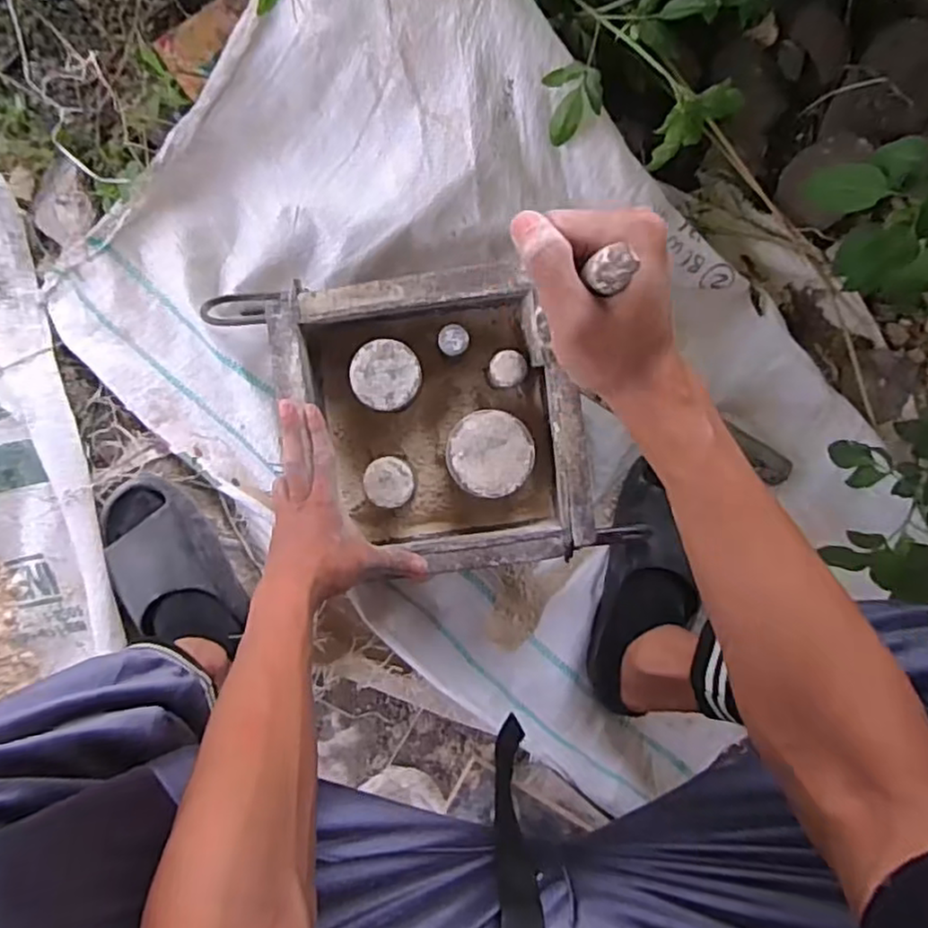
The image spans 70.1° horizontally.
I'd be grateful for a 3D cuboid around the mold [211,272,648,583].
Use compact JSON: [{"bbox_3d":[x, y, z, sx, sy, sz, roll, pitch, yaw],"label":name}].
[{"bbox_3d":[-0.037,-0.032,0.582,0.259,0.086,0.243,-8,92,0],"label":"mold"}]

